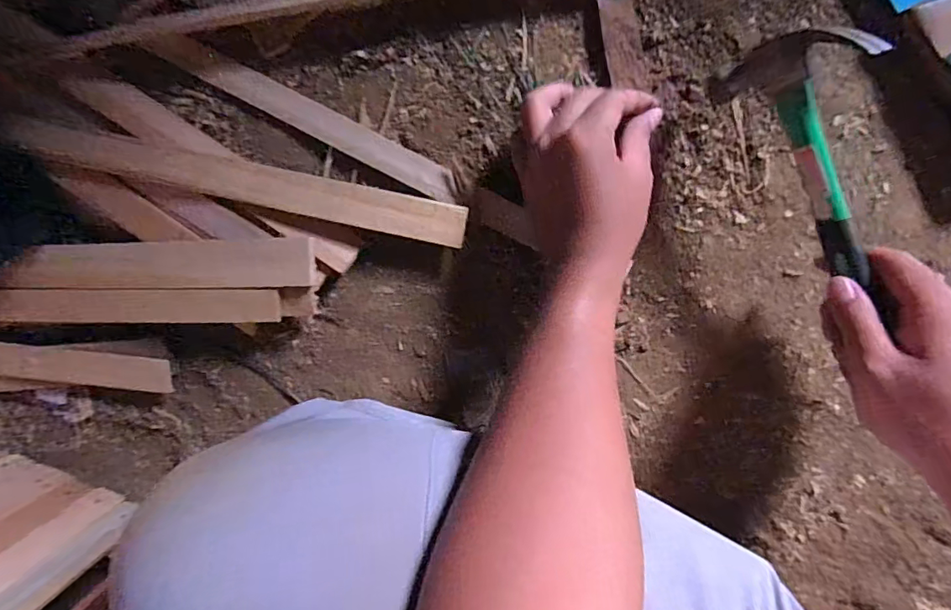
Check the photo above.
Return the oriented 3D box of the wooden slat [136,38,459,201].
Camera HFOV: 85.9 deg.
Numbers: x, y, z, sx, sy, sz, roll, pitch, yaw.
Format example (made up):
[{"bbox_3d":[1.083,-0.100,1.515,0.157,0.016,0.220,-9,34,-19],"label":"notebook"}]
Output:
[{"bbox_3d":[-0.140,-0.156,0.424,0.278,0.011,0.025,27,99,3],"label":"wooden slat"}]

